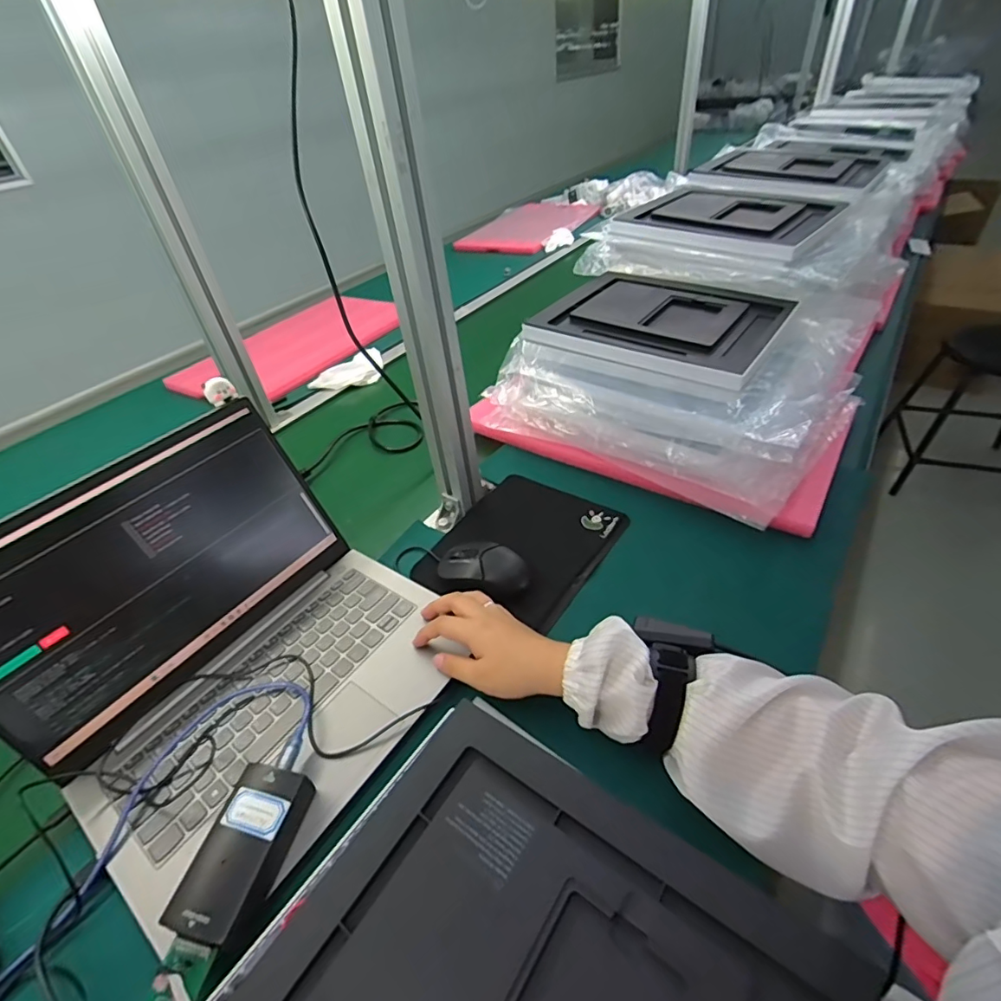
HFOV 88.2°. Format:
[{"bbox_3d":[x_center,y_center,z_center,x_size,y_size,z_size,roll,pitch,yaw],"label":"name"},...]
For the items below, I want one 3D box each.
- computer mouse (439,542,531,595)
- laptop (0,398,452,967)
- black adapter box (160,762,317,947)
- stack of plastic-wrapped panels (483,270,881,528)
[{"bbox_3d":[-0.019,0.073,0.565,0.097,0.034,0.056,13,44,22],"label":"computer mouse"},{"bbox_3d":[-0.241,0.102,0.444,0.318,0.179,0.319,22,48,30],"label":"laptop"},{"bbox_3d":[-0.184,0.250,0.372,0.050,0.031,0.104,4,41,13],"label":"black adapter box"},{"bbox_3d":[0.247,-0.183,0.719,0.393,0.139,0.332,26,50,33],"label":"stack of plastic-wrapped panels"}]

